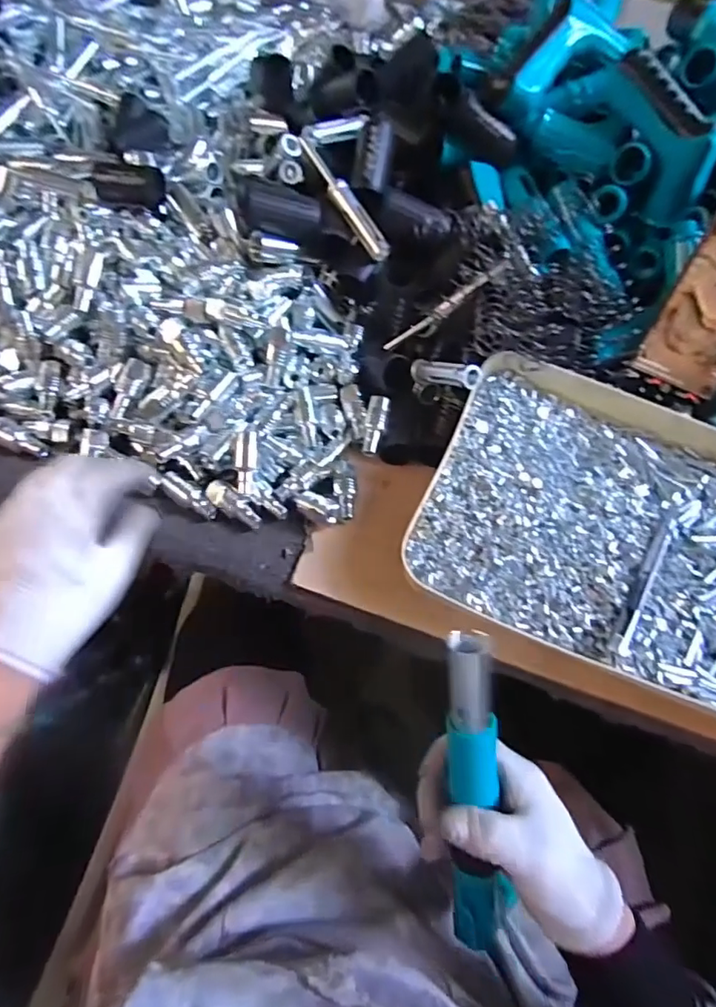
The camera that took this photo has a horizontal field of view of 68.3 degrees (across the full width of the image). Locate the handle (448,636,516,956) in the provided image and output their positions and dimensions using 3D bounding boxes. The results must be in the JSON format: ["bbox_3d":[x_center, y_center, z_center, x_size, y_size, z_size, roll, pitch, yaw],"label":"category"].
[{"bbox_3d":[0.076,0.185,0.334,0.035,0.232,0.023,-8,18,-9],"label":"handle"}]

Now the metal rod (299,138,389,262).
[{"bbox_3d":[-0.013,-0.270,0.469,0.018,0.014,0.124,-34,89,-20],"label":"metal rod"}]

